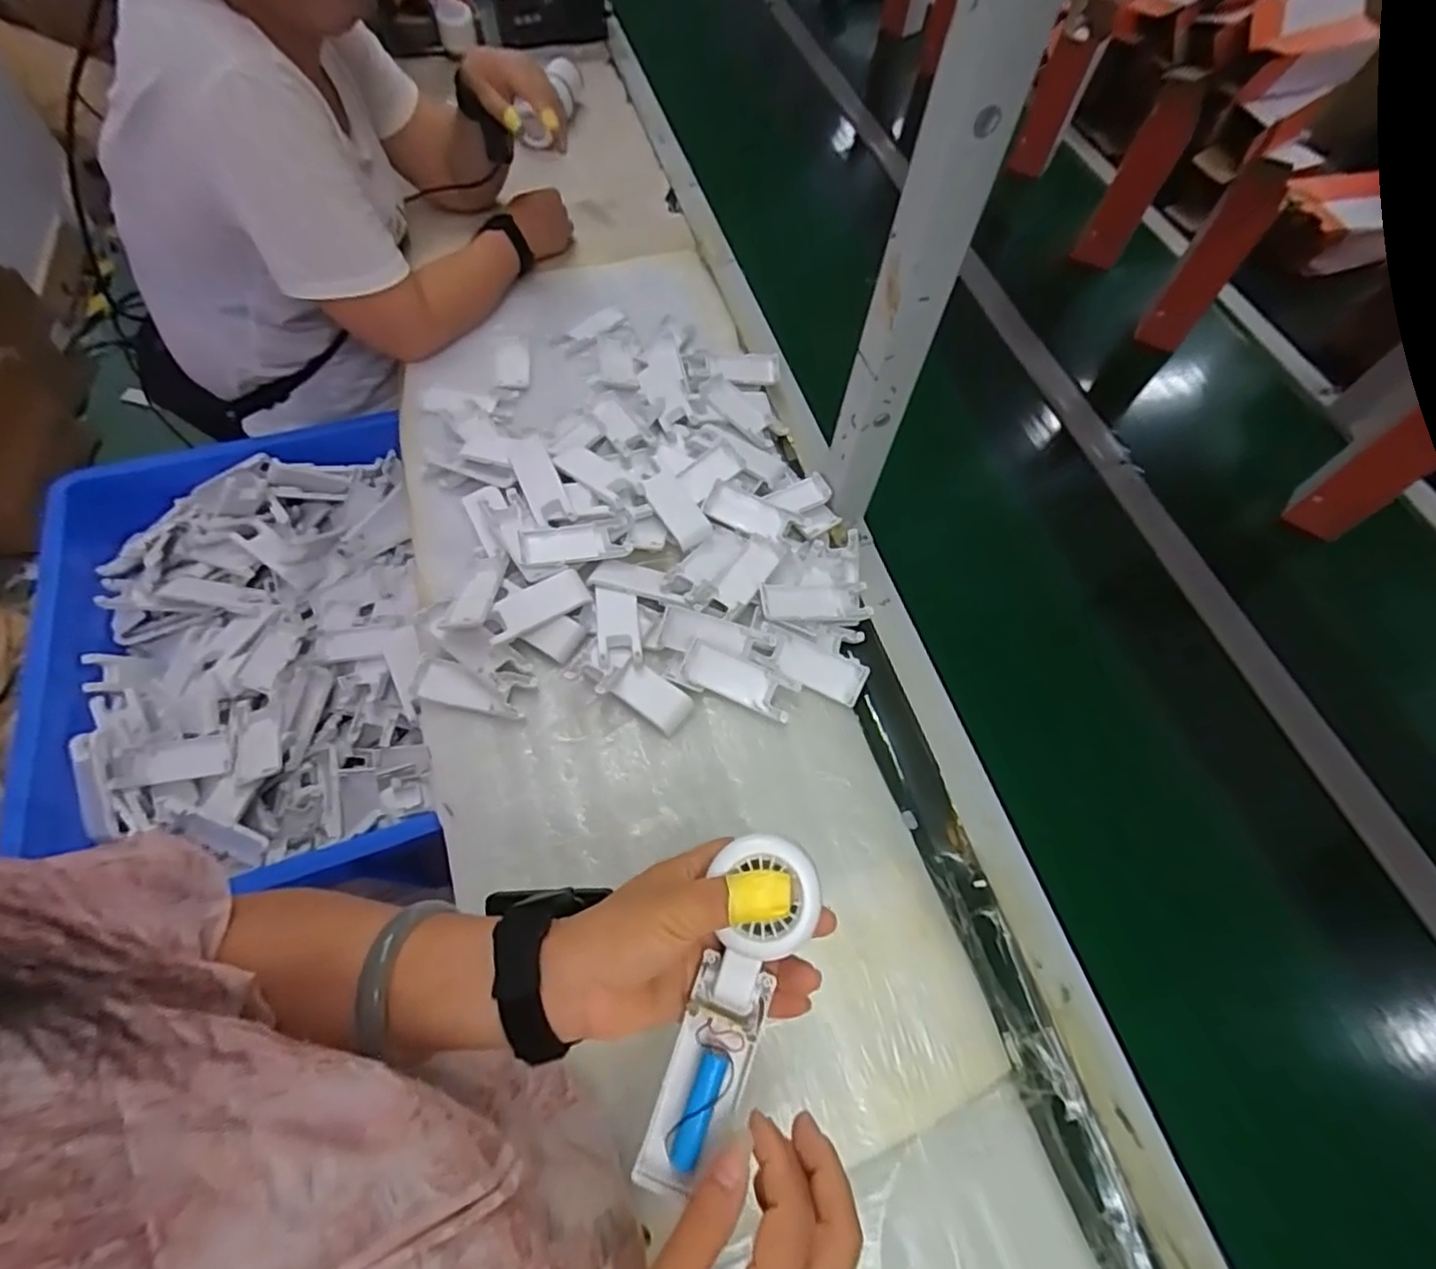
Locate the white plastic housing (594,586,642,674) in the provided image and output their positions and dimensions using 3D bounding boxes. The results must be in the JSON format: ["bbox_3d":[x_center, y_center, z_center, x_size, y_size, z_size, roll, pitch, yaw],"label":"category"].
[{"bbox_3d":[-0.091,-0.009,0.596,0.038,0.011,0.087,-7,63,-5],"label":"white plastic housing"}]

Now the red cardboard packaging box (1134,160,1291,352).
[{"bbox_3d":[0.606,-0.458,0.816,0.064,0.194,0.060,34,64,13],"label":"red cardboard packaging box"}]

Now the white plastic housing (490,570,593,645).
[{"bbox_3d":[-0.163,-0.026,0.598,0.091,0.010,0.039,-25,67,-14],"label":"white plastic housing"}]

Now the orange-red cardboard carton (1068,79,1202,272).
[{"bbox_3d":[0.564,-0.612,0.889,0.064,0.216,0.050,32,40,14],"label":"orange-red cardboard carton"}]

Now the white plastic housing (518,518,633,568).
[{"bbox_3d":[-0.136,-0.086,0.630,0.101,0.015,0.044,-8,64,-6],"label":"white plastic housing"}]

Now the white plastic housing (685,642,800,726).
[{"bbox_3d":[0.019,0.041,0.595,0.101,0.009,0.041,21,64,8],"label":"white plastic housing"}]

